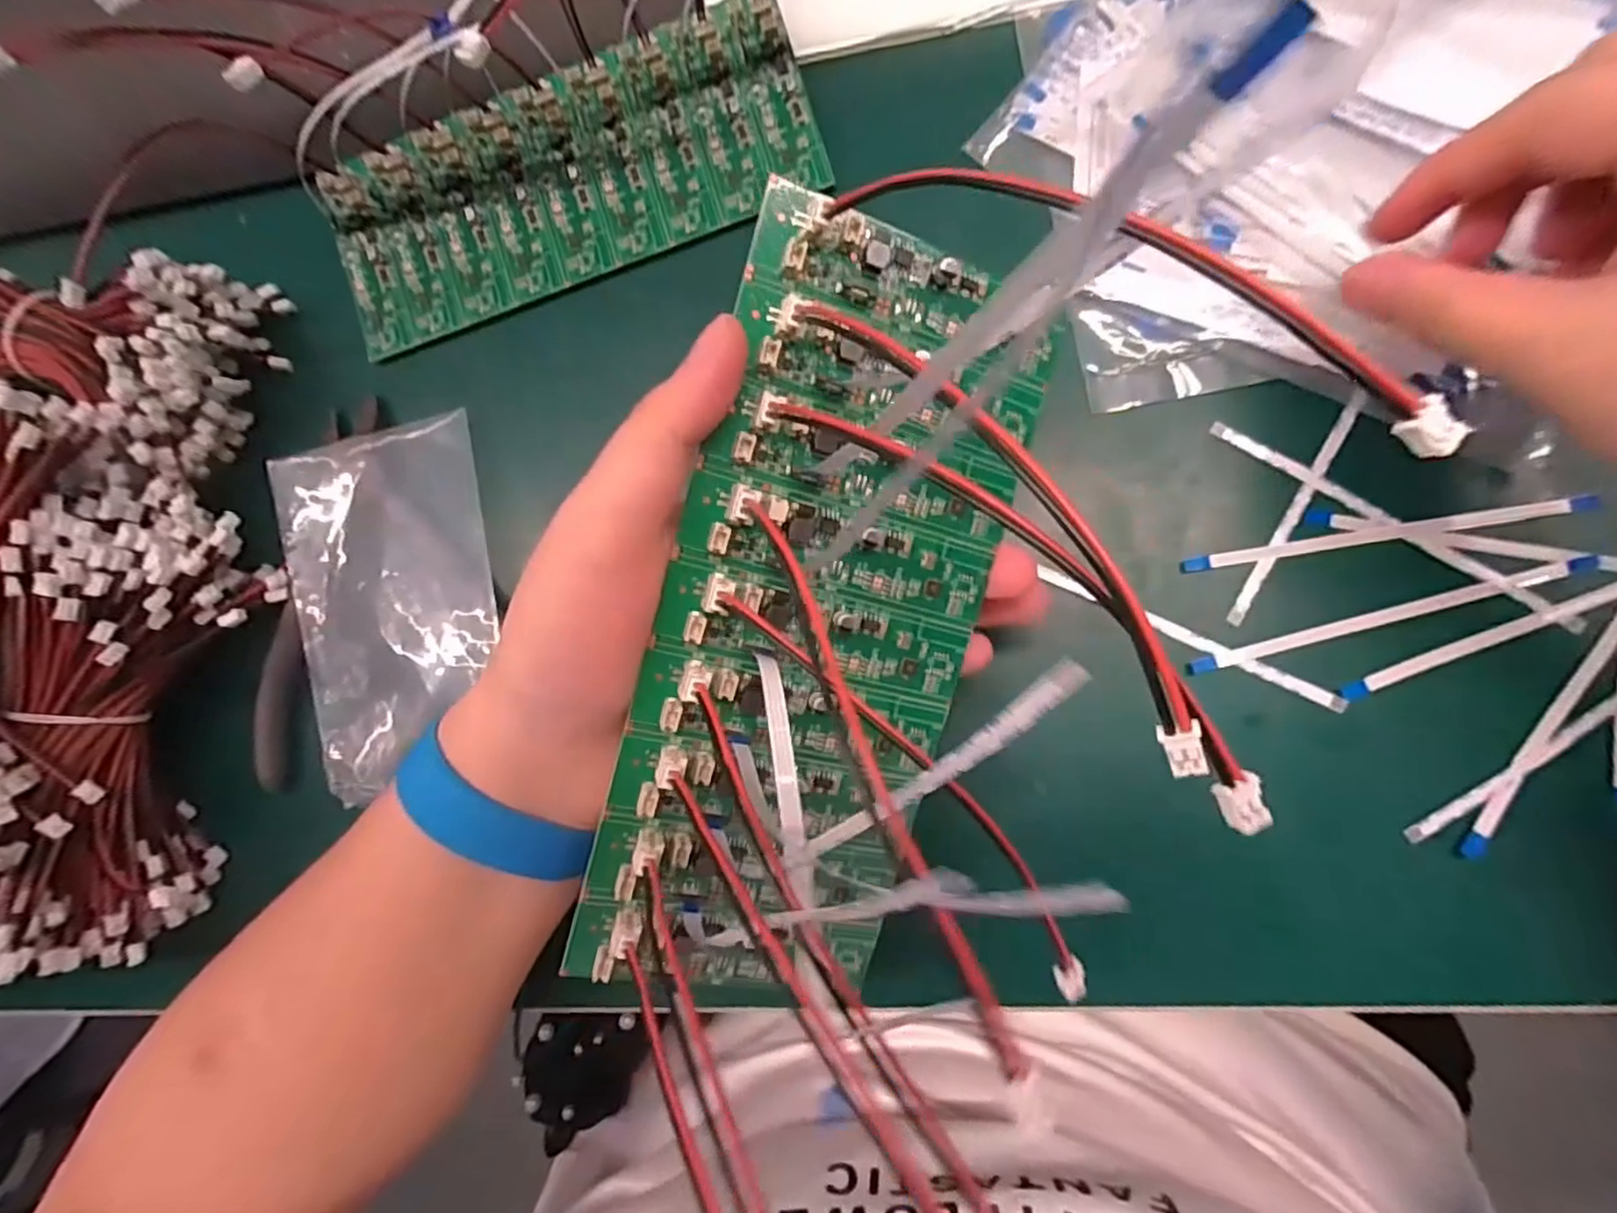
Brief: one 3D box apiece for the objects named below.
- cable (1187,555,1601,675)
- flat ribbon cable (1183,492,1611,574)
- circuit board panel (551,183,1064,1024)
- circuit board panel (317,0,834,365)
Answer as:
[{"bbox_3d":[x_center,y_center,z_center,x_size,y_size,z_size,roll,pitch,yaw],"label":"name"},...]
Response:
[{"bbox_3d":[0.178,0.004,0.214,0.116,0.004,0.005,-17,81,6],"label":"cable"},{"bbox_3d":[0.180,-0.023,0.216,0.117,0.006,0.005,-9,82,8],"label":"flat ribbon cable"},{"bbox_3d":[0.004,0.010,0.174,0.080,0.010,0.198,14,96,-19],"label":"circuit board panel"},{"bbox_3d":[-0.091,-0.162,0.264,0.189,0.014,0.073,-19,81,6],"label":"circuit board panel"}]

